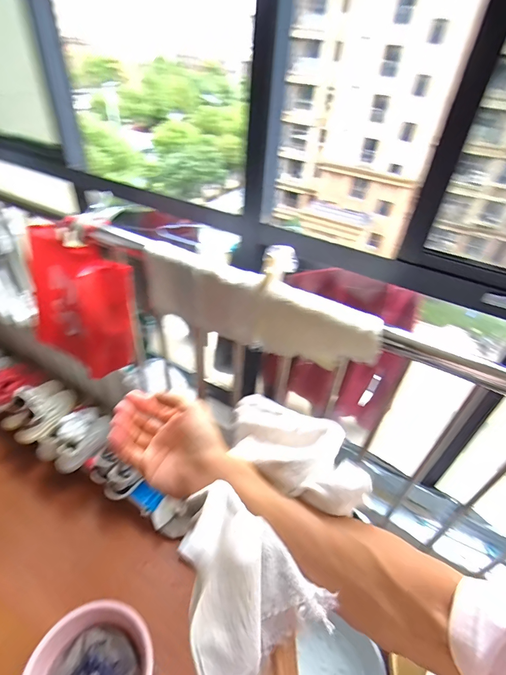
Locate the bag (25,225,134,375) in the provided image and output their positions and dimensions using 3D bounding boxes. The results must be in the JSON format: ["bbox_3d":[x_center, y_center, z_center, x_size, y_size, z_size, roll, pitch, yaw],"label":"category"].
[{"bbox_3d":[-0.546,-0.096,1.102,0.318,0.395,0.146,22,43,19],"label":"bag"}]

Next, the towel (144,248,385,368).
[{"bbox_3d":[-0.007,-0.061,0.842,0.598,0.177,0.058,23,43,20],"label":"towel"}]

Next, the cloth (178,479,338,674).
[{"bbox_3d":[-0.009,0.186,0.280,0.108,0.095,0.116,-21,47,-28],"label":"cloth"}]

